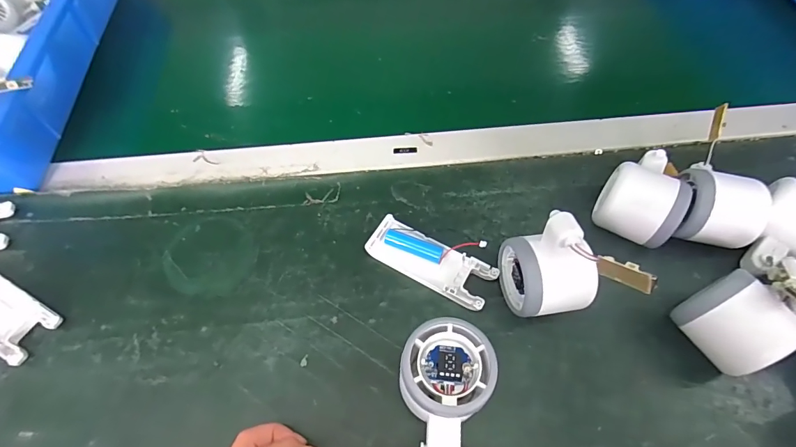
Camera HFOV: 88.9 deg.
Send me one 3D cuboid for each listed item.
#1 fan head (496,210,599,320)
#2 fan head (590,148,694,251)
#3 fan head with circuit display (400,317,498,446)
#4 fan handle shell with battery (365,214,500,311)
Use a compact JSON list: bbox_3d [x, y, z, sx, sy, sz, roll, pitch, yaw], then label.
[{"bbox_3d":[0.110,0.033,0.293,0.053,0.083,0.056,0,59,-1],"label":"fan head"},{"bbox_3d":[0.206,-0.023,0.345,0.055,0.055,0.078,27,62,15],"label":"fan head"},{"bbox_3d":[0.027,0.110,0.265,0.056,0.052,0.081,19,60,10],"label":"fan head with circuit display"},{"bbox_3d":[0.027,0.032,0.337,0.105,0.011,0.040,28,62,15],"label":"fan handle shell with battery"}]

